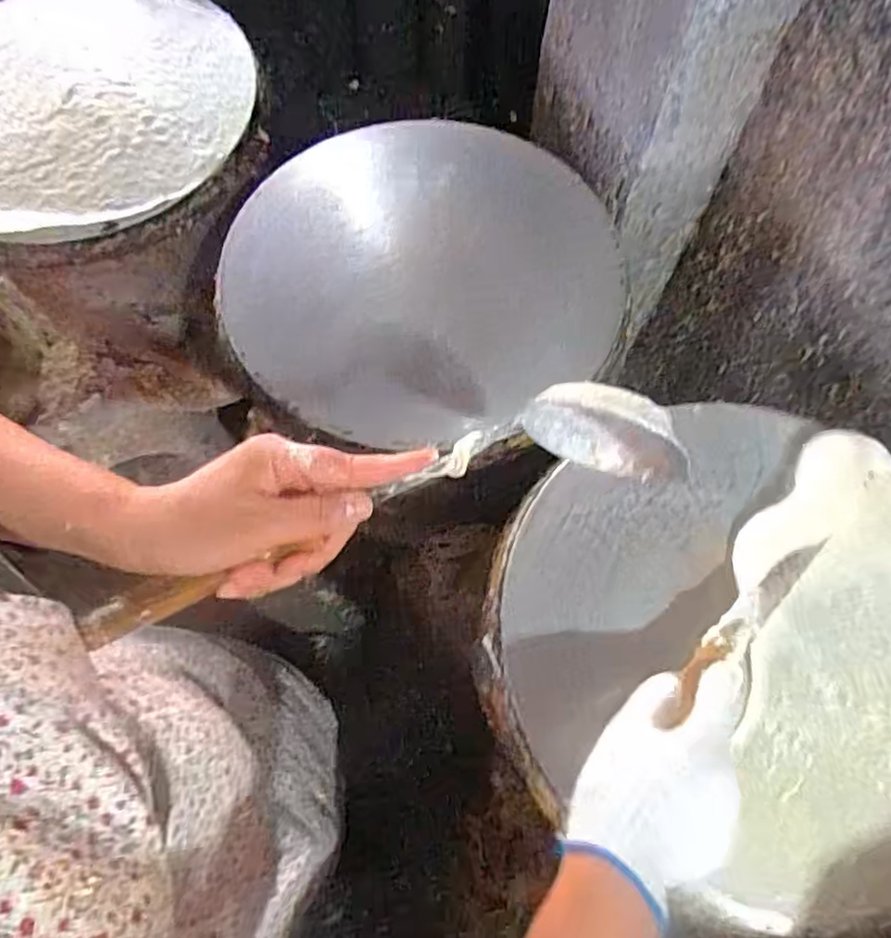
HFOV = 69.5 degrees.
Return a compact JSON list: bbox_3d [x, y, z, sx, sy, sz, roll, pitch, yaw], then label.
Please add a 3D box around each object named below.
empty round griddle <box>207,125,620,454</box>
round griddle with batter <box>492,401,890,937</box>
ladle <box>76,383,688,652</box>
[{"bbox_3d":[-0.029,-0.200,0.638,0.371,0.027,0.364,0,68,0],"label":"empty round griddle"},{"bbox_3d":[0.240,0.121,0.493,0.379,0.037,0.363,0,68,0],"label":"round griddle with batter"},{"bbox_3d":[-0.034,0.023,0.346,0.332,0.093,0.054,-20,70,-8],"label":"ladle"}]

